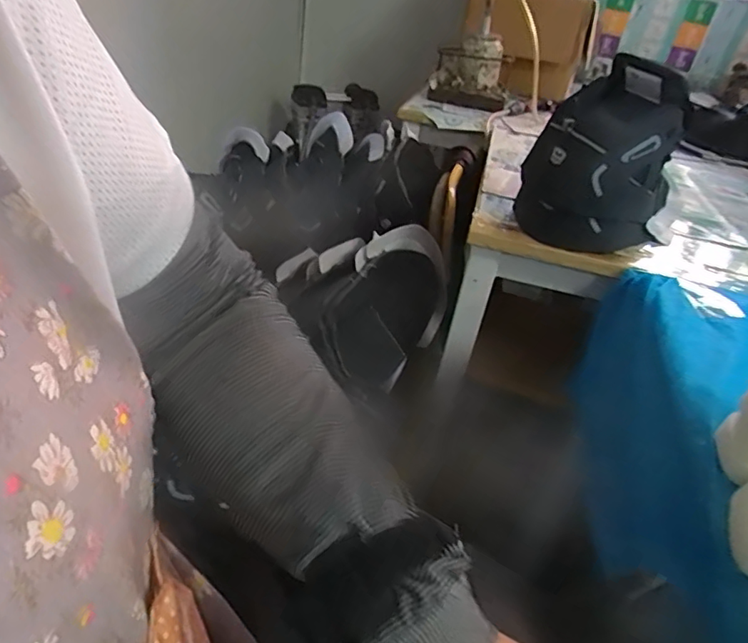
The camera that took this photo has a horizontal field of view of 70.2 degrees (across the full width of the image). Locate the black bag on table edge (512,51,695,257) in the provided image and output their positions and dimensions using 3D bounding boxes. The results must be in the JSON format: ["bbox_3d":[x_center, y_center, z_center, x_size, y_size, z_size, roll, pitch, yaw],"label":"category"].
[{"bbox_3d":[0.276,-0.190,0.649,0.171,0.209,0.127,21,36,19],"label":"black bag on table edge"}]

